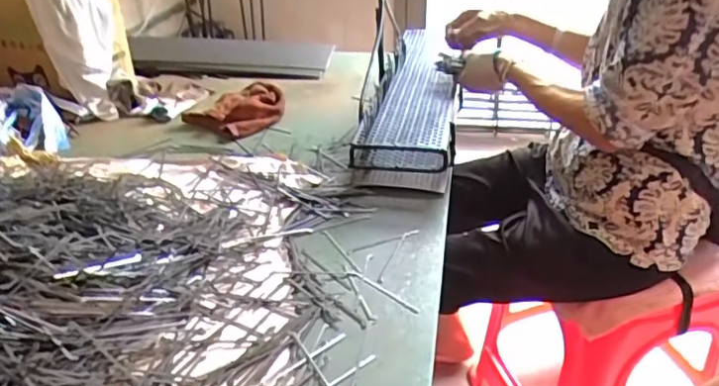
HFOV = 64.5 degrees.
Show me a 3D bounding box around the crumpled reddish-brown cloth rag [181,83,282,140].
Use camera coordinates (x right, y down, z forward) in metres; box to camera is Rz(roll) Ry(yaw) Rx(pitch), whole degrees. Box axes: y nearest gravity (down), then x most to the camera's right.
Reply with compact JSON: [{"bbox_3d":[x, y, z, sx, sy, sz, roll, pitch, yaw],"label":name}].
[{"bbox_3d":[-0.237,-0.164,1.135,0.188,0.052,0.145,-19,35,-27],"label":"crumpled reddish-brown cloth rag"}]

